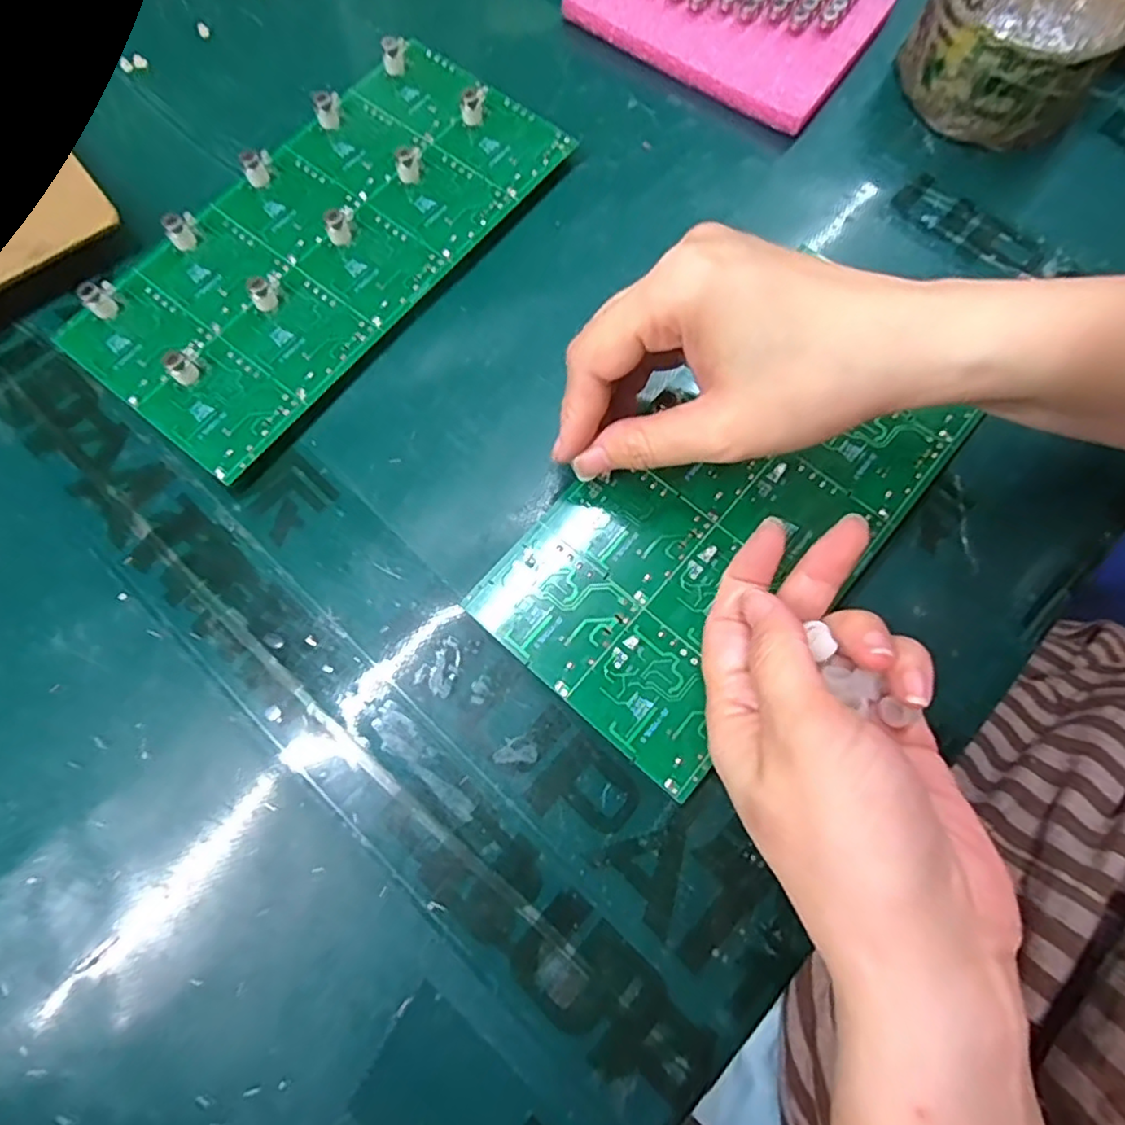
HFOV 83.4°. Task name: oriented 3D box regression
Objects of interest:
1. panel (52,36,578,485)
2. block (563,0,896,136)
[{"bbox_3d":[-0.106,-0.149,0.286,0.106,0.018,0.225,38,77,8],"label":"panel"},{"bbox_3d":[0.089,-0.294,0.333,0.140,0.019,0.104,34,76,7],"label":"block"}]

